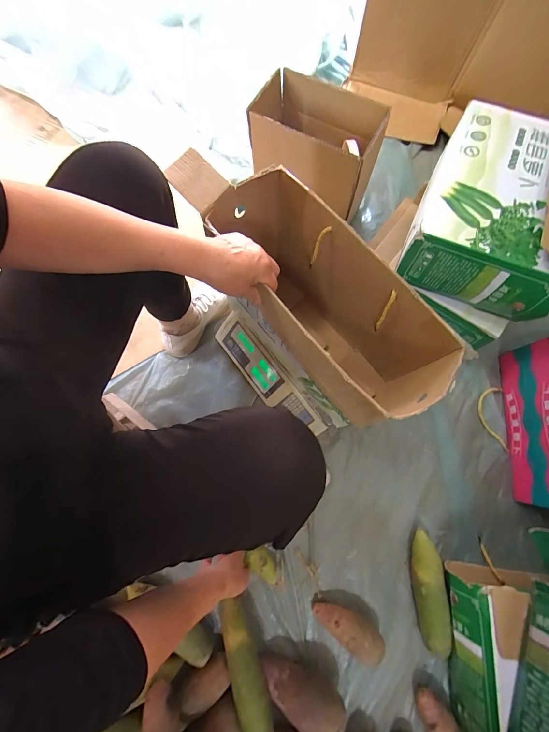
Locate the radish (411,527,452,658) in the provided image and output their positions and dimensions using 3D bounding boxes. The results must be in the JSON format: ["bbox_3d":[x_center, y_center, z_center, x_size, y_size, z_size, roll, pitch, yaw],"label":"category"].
[{"bbox_3d":[0.306,0.439,0.571,0.060,0.063,0.200,-1,75,0],"label":"radish"}]

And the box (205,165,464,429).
[{"bbox_3d":[0.072,-0.087,0.503,0.154,0.253,0.381,-38,78,-9],"label":"box"}]

